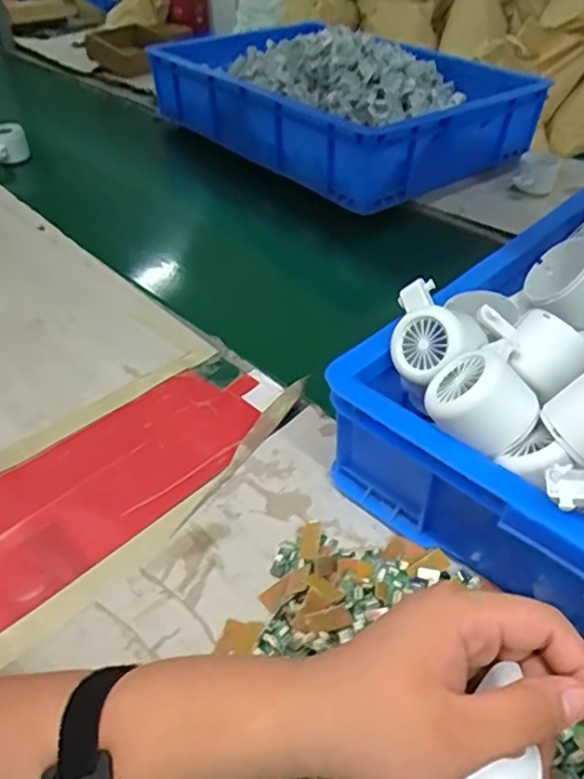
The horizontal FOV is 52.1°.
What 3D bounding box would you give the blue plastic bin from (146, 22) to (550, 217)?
[{"bbox_3d":[0.085,-0.489,0.986,0.464,0.136,0.501,-28,50,-26],"label":"blue plastic bin"}]

